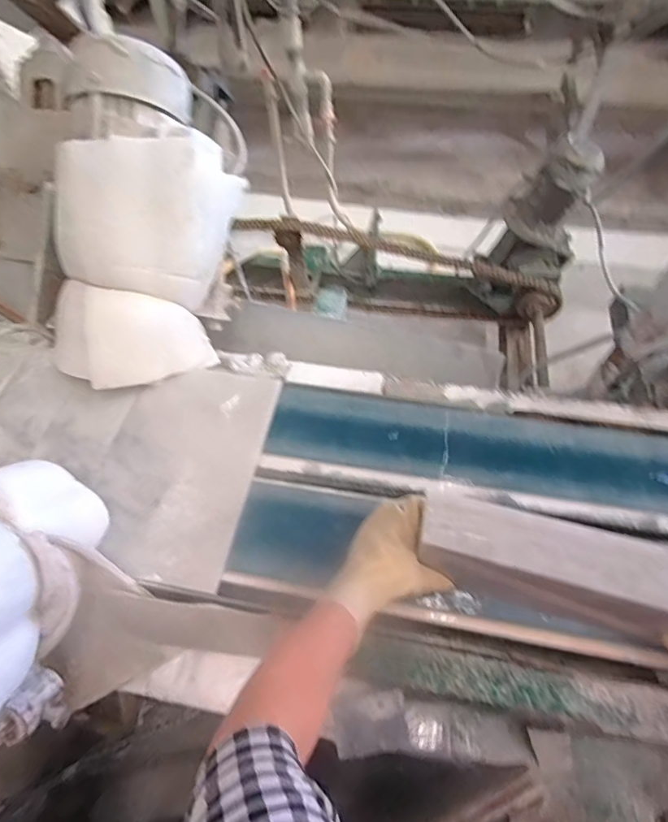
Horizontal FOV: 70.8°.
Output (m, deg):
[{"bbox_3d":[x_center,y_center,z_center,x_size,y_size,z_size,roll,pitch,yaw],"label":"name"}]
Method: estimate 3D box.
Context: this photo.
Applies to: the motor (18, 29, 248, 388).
[{"bbox_3d":[-0.272,-0.260,0.673,0.218,0.433,0.209,6,14,6],"label":"motor"}]

